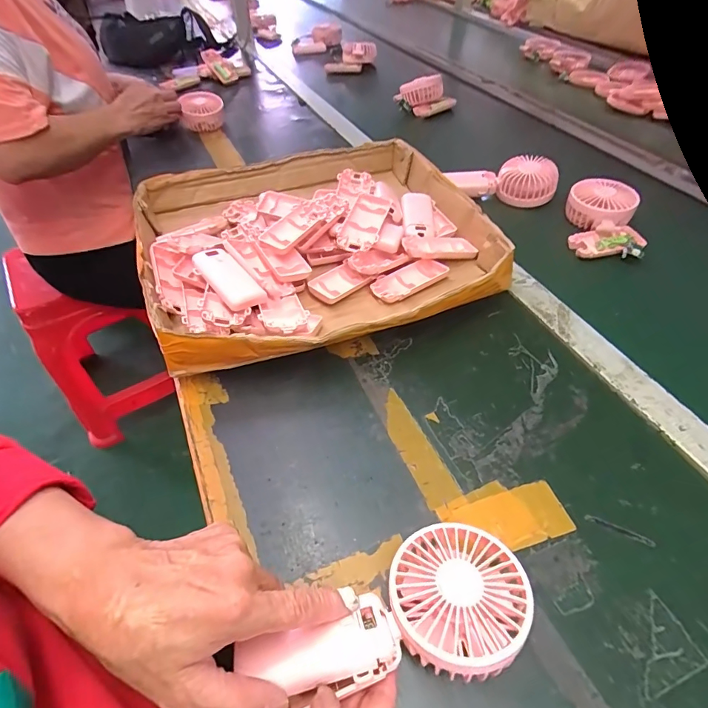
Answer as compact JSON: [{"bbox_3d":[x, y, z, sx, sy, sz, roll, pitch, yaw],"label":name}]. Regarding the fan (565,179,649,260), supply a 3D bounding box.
[{"bbox_3d":[0.340,-0.182,0.569,0.088,0.044,0.124,8,50,9],"label":"fan"}]

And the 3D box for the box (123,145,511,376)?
[{"bbox_3d":[-0.049,-0.142,0.540,0.405,0.080,0.359,-16,50,-12],"label":"box"}]

